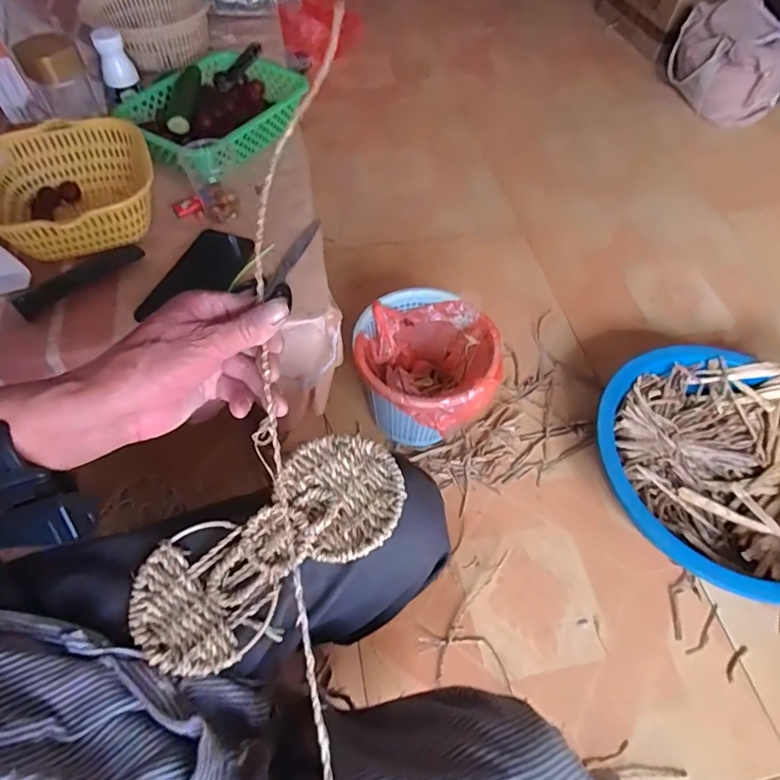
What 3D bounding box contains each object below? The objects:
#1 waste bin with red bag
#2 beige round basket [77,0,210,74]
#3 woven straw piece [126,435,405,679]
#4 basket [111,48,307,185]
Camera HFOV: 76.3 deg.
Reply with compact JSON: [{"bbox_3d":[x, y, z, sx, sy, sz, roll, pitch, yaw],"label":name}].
[{"bbox_3d":[0.064,-0.032,0.915,0.233,0.197,0.256,1,57,-2],"label":"waste bin with red bag"},{"bbox_3d":[-0.401,-0.643,0.864,0.193,0.062,0.198,1,57,-2],"label":"beige round basket"},{"bbox_3d":[-0.089,0.118,0.386,0.217,0.012,0.099,-34,65,-19],"label":"woven straw piece"},{"bbox_3d":[-0.258,-0.416,0.737,0.189,0.055,0.259,31,61,16],"label":"basket"}]

